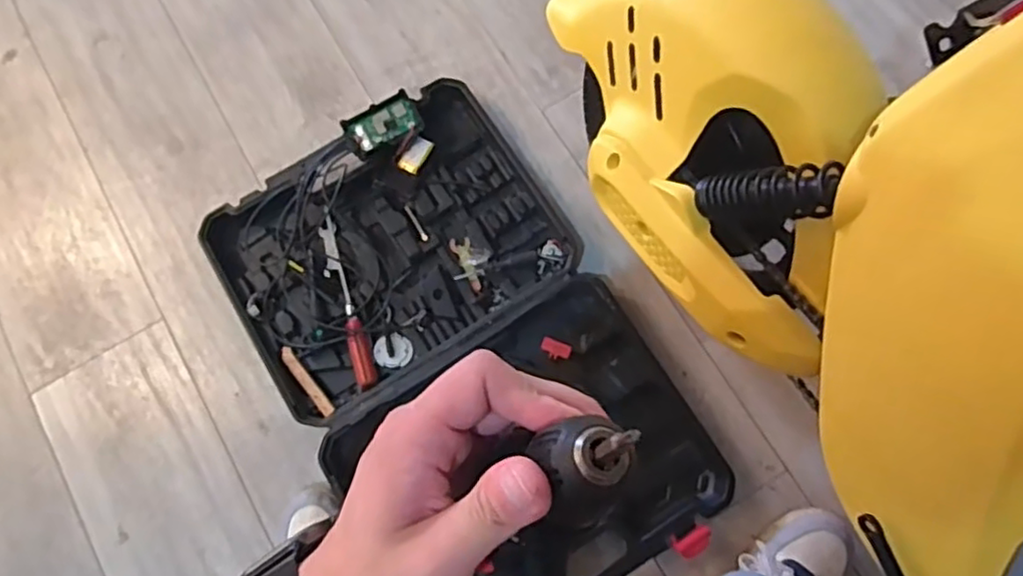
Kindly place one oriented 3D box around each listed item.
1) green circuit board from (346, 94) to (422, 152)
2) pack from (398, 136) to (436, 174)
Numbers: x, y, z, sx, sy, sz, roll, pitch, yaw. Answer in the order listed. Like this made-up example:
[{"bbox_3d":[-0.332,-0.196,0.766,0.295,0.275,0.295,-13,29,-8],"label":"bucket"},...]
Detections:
[{"bbox_3d":[-0.170,-0.218,0.918,0.092,0.010,0.050,-35,77,-6],"label":"green circuit board"},{"bbox_3d":[-0.129,-0.181,0.927,0.026,0.013,0.053,32,79,9],"label":"pack"}]

